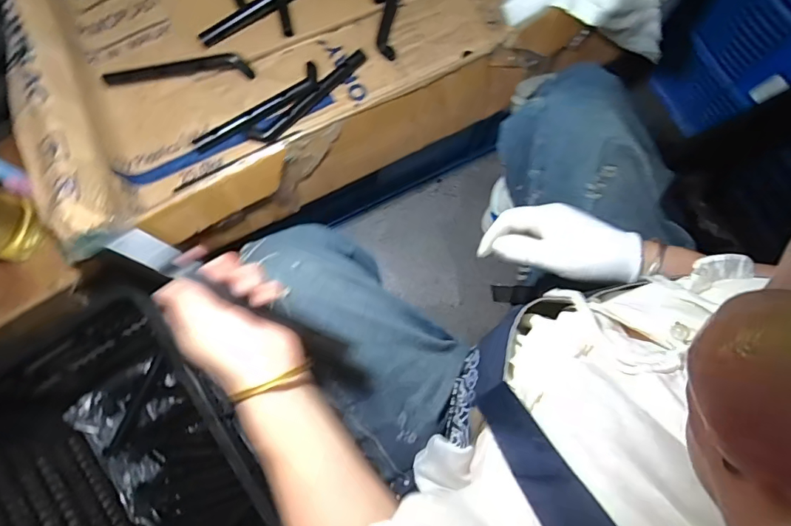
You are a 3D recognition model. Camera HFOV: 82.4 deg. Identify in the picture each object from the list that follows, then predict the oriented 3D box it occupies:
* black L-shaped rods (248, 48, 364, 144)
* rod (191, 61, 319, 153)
[{"bbox_3d":[-0.140,-0.280,0.751,0.236,0.023,0.035,-42,83,-7],"label":"black L-shaped rods"},{"bbox_3d":[-0.223,-0.251,0.749,0.236,0.015,0.046,-38,82,-7],"label":"rod"}]

